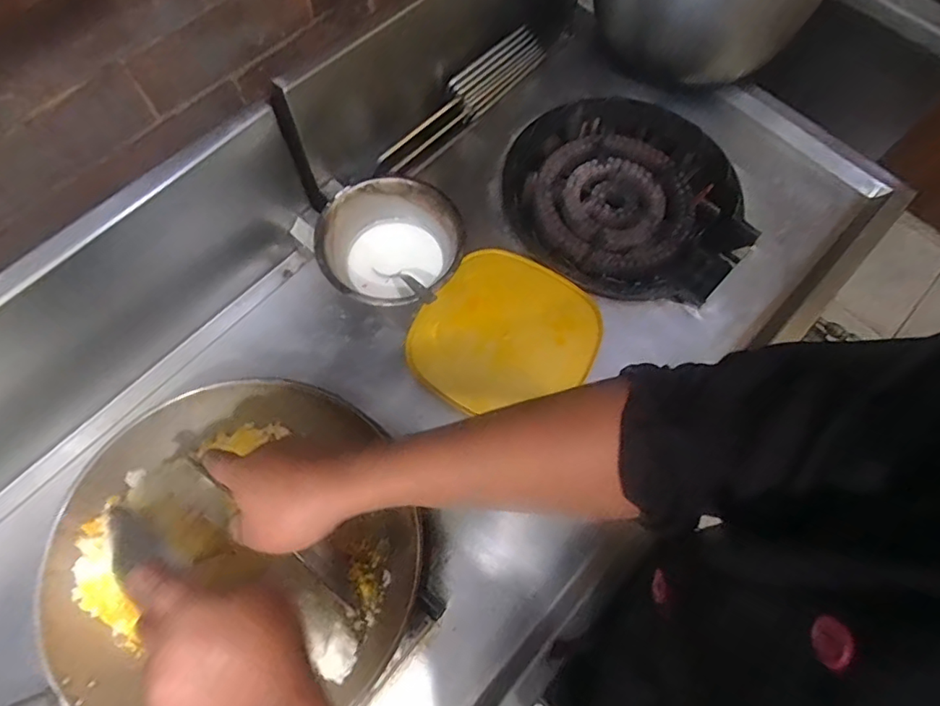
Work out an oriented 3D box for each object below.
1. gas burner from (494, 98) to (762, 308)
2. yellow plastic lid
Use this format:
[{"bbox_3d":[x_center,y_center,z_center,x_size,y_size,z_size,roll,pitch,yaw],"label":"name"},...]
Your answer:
[{"bbox_3d":[0.221,-0.224,0.799,0.345,0.066,0.320,1,69,-2],"label":"gas burner"},{"bbox_3d":[0.048,-0.023,0.693,0.202,0.021,0.209,30,69,6],"label":"yellow plastic lid"}]

